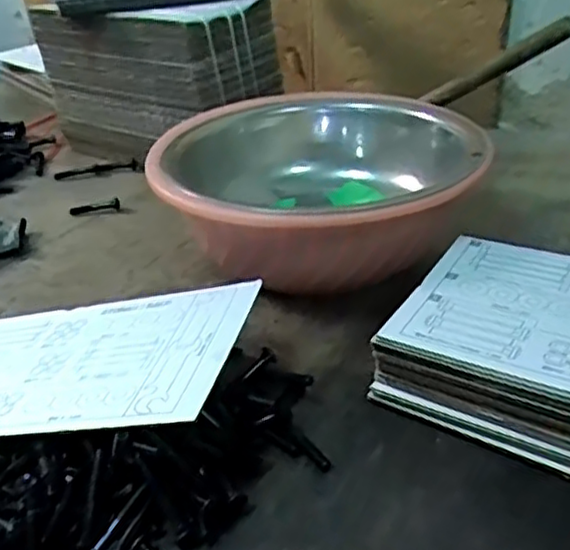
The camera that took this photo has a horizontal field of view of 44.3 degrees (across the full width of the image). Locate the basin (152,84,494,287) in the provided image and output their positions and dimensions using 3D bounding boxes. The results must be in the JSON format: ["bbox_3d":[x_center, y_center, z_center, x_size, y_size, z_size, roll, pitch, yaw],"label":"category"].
[{"bbox_3d":[0.036,-0.099,0.811,0.338,0.147,0.367,-3,31,2],"label":"basin"}]

